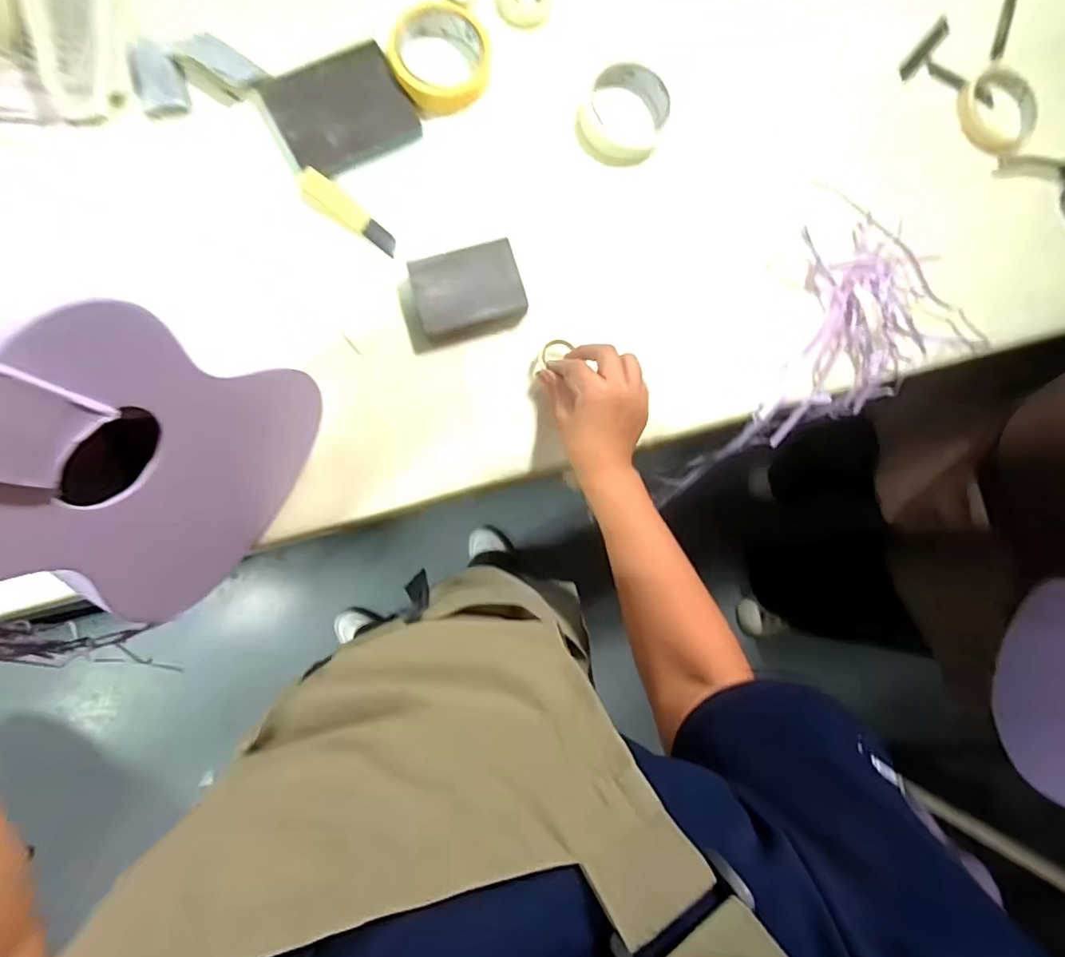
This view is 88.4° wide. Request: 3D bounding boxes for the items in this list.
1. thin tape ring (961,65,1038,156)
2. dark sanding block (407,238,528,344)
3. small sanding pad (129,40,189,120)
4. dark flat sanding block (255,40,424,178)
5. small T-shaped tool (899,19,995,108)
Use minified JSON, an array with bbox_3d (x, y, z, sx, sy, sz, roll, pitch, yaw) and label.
[{"bbox_3d":[0.538,-0.423,0.626,0.102,0.020,0.096,1,85,-7],"label":"thin tape ring"},{"bbox_3d":[-0.059,-0.171,0.504,0.094,0.033,0.073,-15,87,-8],"label":"dark sanding block"},{"bbox_3d":[-0.336,-0.358,0.490,0.043,0.014,0.060,-14,87,-8],"label":"small sanding pad"},{"bbox_3d":[-0.175,-0.338,0.507,0.123,0.020,0.094,-32,90,-9],"label":"dark flat sanding block"},{"bbox_3d":[0.480,-0.458,0.619,0.104,0.014,0.093,41,82,-4],"label":"small T-shaped tool"}]

